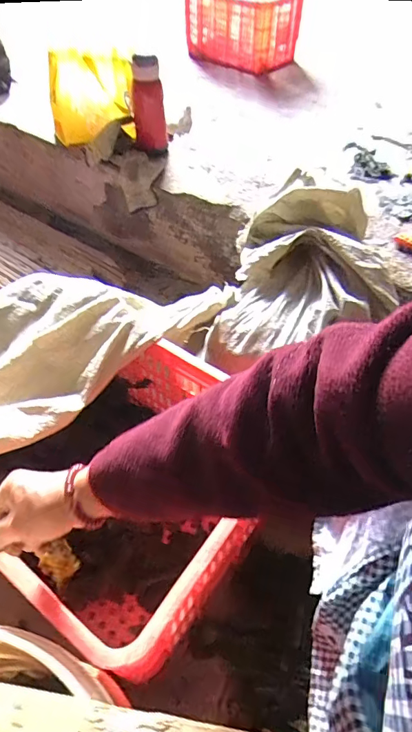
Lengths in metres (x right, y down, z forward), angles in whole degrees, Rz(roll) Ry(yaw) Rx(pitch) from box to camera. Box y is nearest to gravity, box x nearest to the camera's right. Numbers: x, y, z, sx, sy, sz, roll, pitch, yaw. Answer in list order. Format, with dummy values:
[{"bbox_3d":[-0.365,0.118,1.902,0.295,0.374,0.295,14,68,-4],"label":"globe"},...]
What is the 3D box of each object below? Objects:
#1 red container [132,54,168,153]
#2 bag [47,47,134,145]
[{"bbox_3d":[-0.141,-0.640,1.125,0.077,0.219,0.068,-6,51,-6],"label":"red container"},{"bbox_3d":[-0.286,-0.677,1.145,0.190,0.202,0.084,-12,26,-23],"label":"bag"}]

